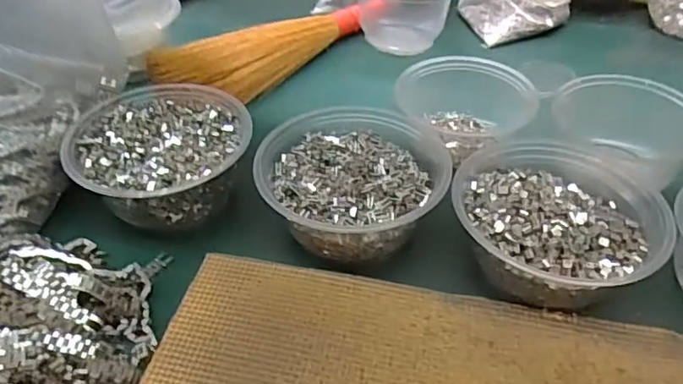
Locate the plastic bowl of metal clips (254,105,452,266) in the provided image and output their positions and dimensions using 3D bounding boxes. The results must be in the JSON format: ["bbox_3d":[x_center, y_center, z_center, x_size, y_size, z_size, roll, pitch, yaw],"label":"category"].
[{"bbox_3d":[0.009,-0.006,0.434,0.131,0.054,0.122,-1,43,1],"label":"plastic bowl of metal clips"}]

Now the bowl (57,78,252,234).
[{"bbox_3d":[-0.139,-0.029,0.461,0.130,0.056,0.136,-1,43,1],"label":"bowl"}]

